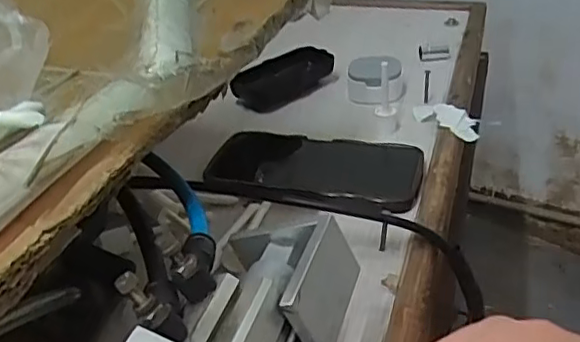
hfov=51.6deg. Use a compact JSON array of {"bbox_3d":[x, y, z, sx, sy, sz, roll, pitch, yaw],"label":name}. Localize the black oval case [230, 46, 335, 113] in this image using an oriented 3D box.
[{"bbox_3d":[-0.009,-0.098,0.634,0.110,0.033,0.049,-30,41,-33],"label":"black oval case"}]

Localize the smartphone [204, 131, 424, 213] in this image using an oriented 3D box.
[{"bbox_3d":[0.018,-0.005,0.483,0.169,0.008,0.084,8,35,18],"label":"smartphone"}]

